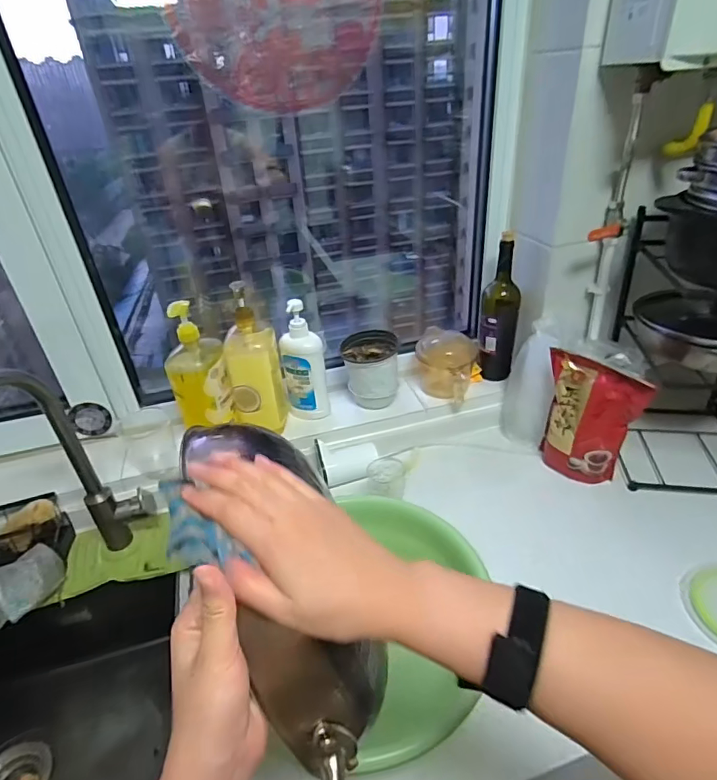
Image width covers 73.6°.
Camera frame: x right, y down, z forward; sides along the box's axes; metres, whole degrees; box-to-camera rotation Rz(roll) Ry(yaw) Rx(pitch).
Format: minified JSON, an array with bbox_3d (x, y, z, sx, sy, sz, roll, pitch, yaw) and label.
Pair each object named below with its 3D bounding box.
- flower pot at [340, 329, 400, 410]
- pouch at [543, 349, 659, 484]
[{"bbox_3d":[0.027,-0.036,0.992,0.112,0.137,0.121,-4,33,2],"label":"flower pot"},{"bbox_3d":[0.411,0.062,0.866,0.157,0.239,0.057,20,41,33],"label":"pouch"}]

